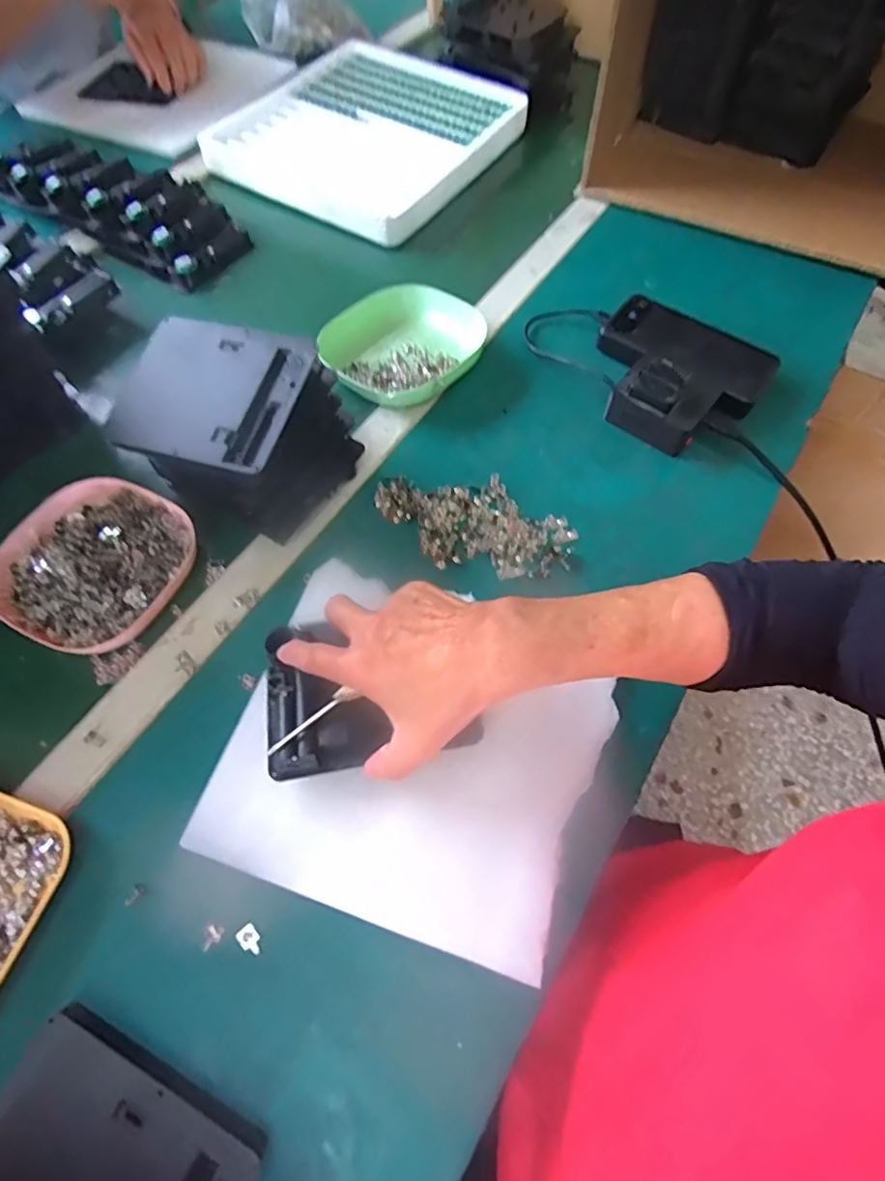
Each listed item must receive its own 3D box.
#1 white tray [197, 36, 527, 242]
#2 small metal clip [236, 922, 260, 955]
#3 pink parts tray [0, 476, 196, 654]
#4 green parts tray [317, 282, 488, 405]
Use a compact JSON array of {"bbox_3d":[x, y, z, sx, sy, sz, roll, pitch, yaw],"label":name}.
[{"bbox_3d":[-0.096,-0.574,0.742,0.306,0.030,0.331,29,65,15],"label":"white tray"},{"bbox_3d":[-0.112,0.204,0.346,0.017,0.004,0.011,40,68,19],"label":"small metal clip"},{"bbox_3d":[-0.267,-0.026,0.450,0.133,0.024,0.135,24,64,8],"label":"pink parts tray"},{"bbox_3d":[-0.034,-0.228,0.557,0.125,0.034,0.135,39,68,19],"label":"green parts tray"}]

